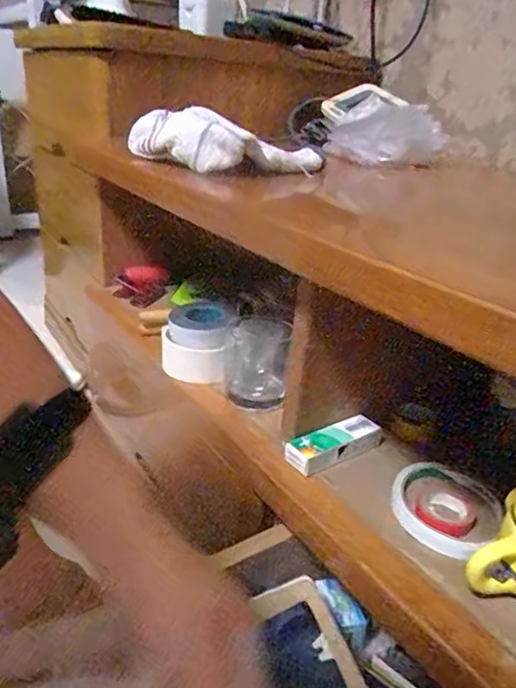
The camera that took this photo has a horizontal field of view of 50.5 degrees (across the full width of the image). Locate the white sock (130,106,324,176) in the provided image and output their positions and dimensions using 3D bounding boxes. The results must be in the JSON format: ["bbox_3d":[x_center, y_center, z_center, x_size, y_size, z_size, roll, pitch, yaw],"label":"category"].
[{"bbox_3d":[-0.036,-0.237,0.627,0.168,0.053,0.158,-14,32,-36],"label":"white sock"}]

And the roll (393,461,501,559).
[{"bbox_3d":[0.150,0.127,0.434,0.076,0.022,0.090,23,30,33],"label":"roll"}]

